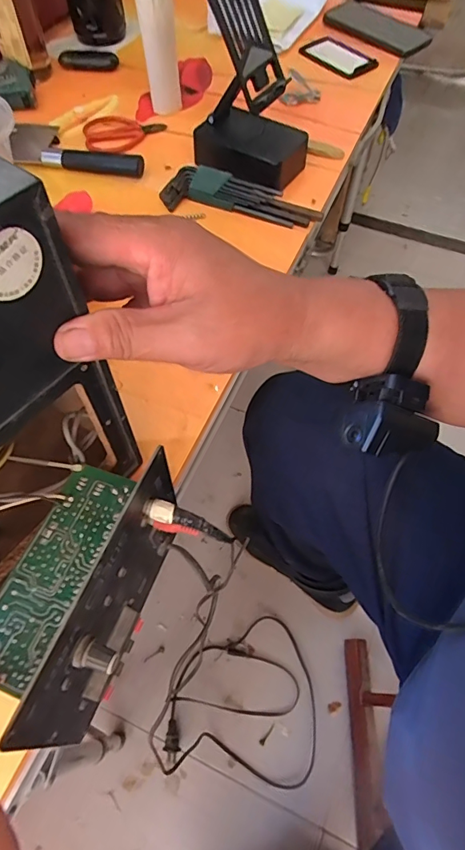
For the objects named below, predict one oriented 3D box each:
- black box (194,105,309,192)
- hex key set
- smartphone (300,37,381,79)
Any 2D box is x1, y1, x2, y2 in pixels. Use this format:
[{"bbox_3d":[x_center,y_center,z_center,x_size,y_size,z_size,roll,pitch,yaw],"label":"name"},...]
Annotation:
[{"bbox_3d":[0.020,-0.327,0.530,0.127,0.039,0.078,24,62,12],"label":"black box"},{"bbox_3d":[0.008,-0.250,0.498,0.170,0.020,0.055,24,62,12],"label":"hex key set"},{"bbox_3d":[0.162,-0.556,0.675,0.079,0.014,0.112,-38,68,-21],"label":"smartphone"}]

